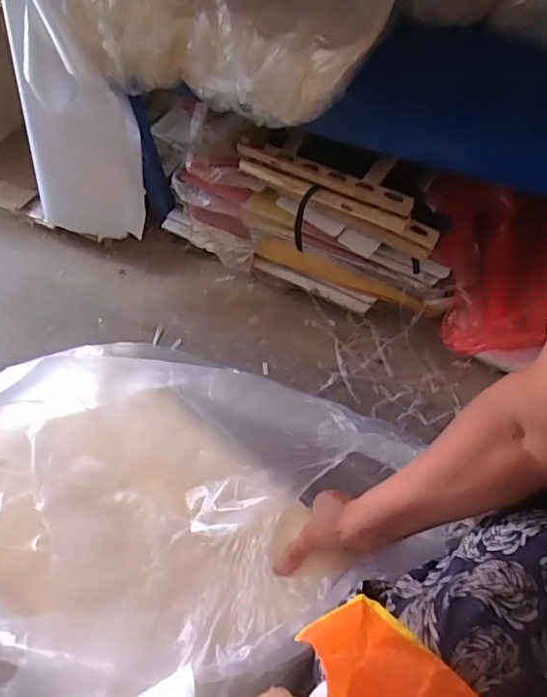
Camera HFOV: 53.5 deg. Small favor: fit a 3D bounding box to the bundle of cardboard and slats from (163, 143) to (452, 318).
[{"bbox_3d":[0.026,-0.231,0.993,0.593,0.265,0.073,24,62,19],"label":"bundle of cardboard and slats"}]

